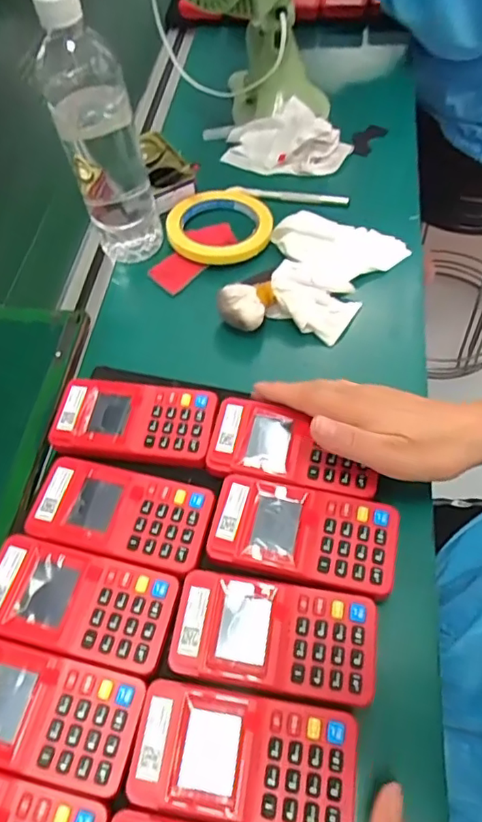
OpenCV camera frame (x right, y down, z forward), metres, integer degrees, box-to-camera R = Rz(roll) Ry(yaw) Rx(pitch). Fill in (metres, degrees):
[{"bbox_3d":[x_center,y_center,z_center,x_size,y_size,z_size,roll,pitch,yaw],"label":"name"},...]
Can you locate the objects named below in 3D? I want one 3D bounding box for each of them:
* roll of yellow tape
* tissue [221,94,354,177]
[{"bbox_3d":[-0.020,-0.182,0.530,0.100,0.018,0.101,-3,58,5],"label":"roll of yellow tape"},{"bbox_3d":[0.051,-0.297,0.580,0.123,0.034,0.080,21,63,18],"label":"tissue"}]

